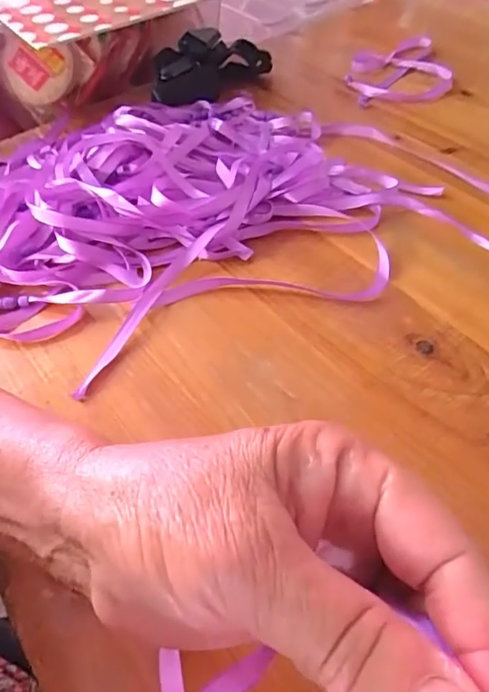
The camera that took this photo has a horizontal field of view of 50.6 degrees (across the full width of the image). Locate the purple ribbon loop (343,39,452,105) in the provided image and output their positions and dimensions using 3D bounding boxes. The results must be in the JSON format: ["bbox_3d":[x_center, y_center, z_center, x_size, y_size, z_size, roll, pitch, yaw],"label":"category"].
[{"bbox_3d":[0.170,-0.303,0.567,0.106,0.020,0.135,6,51,10],"label":"purple ribbon loop"}]

